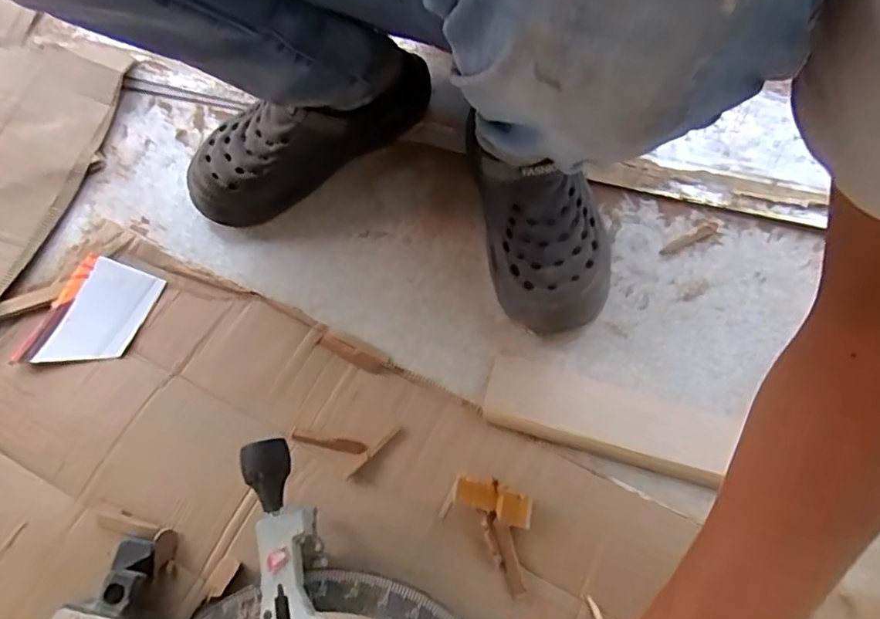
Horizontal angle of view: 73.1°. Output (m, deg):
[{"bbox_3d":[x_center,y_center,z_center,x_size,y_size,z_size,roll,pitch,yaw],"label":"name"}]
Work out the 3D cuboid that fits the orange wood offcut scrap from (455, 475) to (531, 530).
[{"bbox_3d":[0.047,0.171,0.533,0.072,0.017,0.027,22,64,9],"label":"orange wood offcut scrap"}]

